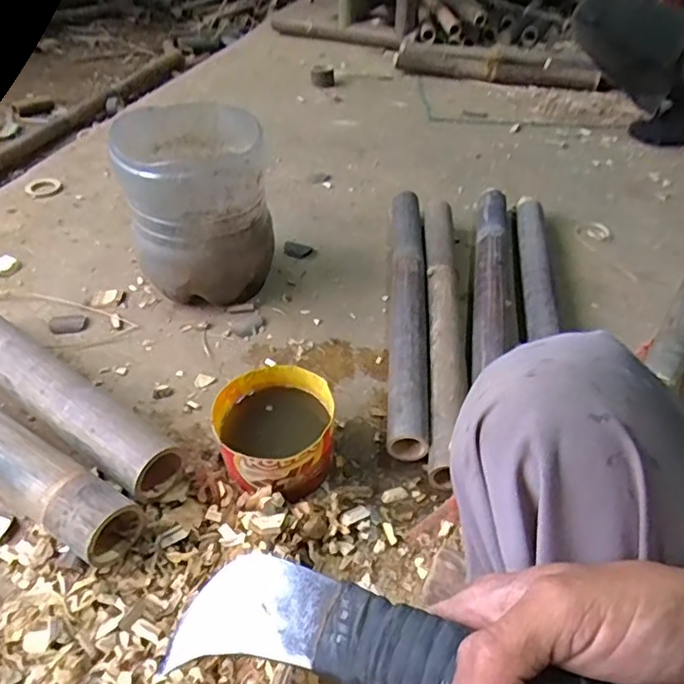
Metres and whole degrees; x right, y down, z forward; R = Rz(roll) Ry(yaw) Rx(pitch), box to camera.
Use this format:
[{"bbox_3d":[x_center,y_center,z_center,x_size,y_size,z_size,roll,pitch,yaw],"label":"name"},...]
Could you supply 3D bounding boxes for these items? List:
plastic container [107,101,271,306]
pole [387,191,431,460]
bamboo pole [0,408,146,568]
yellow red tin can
[{"bbox_3d":[-0.253,-0.234,1.019,0.221,0.275,0.243,-10,44,-13],"label":"plastic container"},{"bbox_3d":[0.117,-0.082,1.030,0.060,0.071,0.688,5,43,1],"label":"pole"},{"bbox_3d":[-0.504,0.111,0.762,0.591,0.085,0.075,25,47,21],"label":"bamboo pole"},{"bbox_3d":[-0.083,0.122,0.765,0.153,0.098,0.153,2,43,-2],"label":"yellow red tin can"}]

